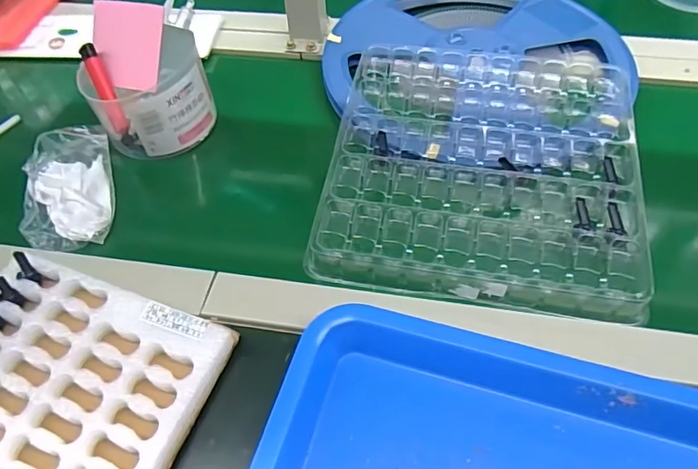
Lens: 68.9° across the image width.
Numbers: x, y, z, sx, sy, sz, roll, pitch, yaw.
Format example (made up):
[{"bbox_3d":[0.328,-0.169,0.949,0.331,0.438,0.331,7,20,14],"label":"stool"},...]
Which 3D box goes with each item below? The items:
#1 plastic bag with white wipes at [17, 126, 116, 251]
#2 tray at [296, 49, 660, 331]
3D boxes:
[{"bbox_3d":[-0.254,-0.043,0.458,0.073,0.034,0.124,-15,55,-8],"label":"plastic bag with white wipes"},{"bbox_3d":[0.114,-0.066,0.440,0.252,0.030,0.252,8,55,8],"label":"tray"}]

